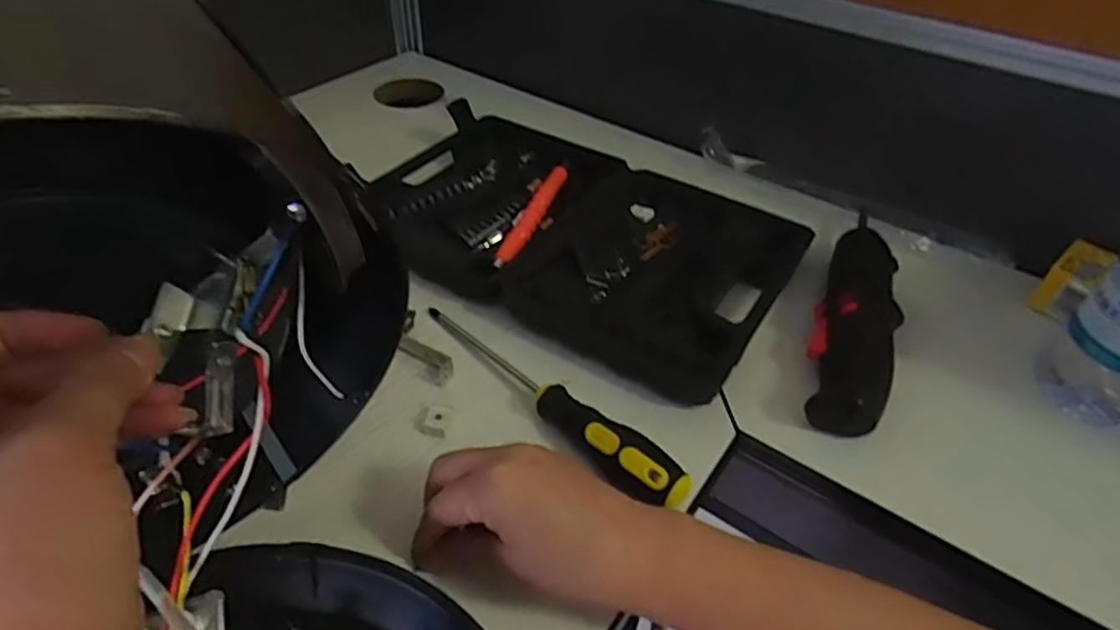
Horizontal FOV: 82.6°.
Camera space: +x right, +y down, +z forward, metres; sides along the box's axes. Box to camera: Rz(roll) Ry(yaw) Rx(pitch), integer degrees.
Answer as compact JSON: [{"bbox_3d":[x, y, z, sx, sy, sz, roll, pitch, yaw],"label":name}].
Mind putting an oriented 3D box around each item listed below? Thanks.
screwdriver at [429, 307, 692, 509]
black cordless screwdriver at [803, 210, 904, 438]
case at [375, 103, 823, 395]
[{"bbox_3d":[-0.011,0.044,0.399,0.028,0.030,0.217,-32,54,-32],"label":"screwdriver"},{"bbox_3d":[0.209,0.002,0.448,0.051,0.041,0.189,20,46,17],"label":"black cordless screwdriver"},{"bbox_3d":[0.005,-0.070,0.522,0.338,0.030,0.208,25,47,21],"label":"case"}]

